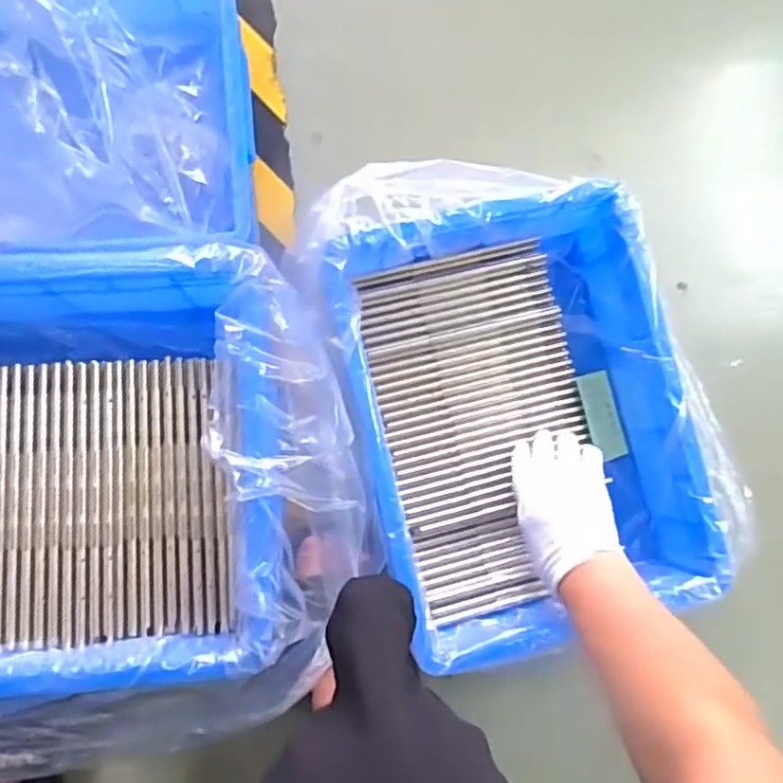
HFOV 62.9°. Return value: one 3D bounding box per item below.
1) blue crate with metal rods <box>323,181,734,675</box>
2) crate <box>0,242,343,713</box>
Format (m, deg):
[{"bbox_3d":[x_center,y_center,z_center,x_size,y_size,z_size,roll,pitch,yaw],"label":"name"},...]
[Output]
[{"bbox_3d":[0.126,0.011,0.641,0.321,0.118,0.414,-14,86,-7],"label":"blue crate with metal rods"},{"bbox_3d":[-0.285,0.071,0.491,0.446,0.113,0.344,0,85,-6],"label":"crate"}]

